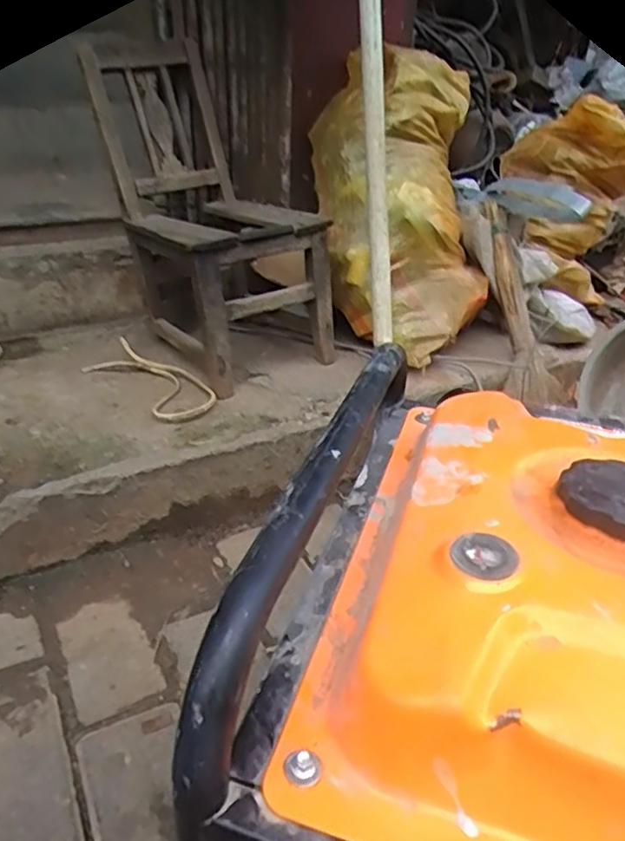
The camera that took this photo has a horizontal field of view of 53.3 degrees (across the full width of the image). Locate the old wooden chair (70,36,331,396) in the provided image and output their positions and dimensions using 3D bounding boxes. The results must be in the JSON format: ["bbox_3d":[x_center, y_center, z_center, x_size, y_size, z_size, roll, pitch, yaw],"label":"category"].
[{"bbox_3d":[-0.185,-0.370,1.106,0.283,0.499,0.373,-24,38,-38],"label":"old wooden chair"}]

